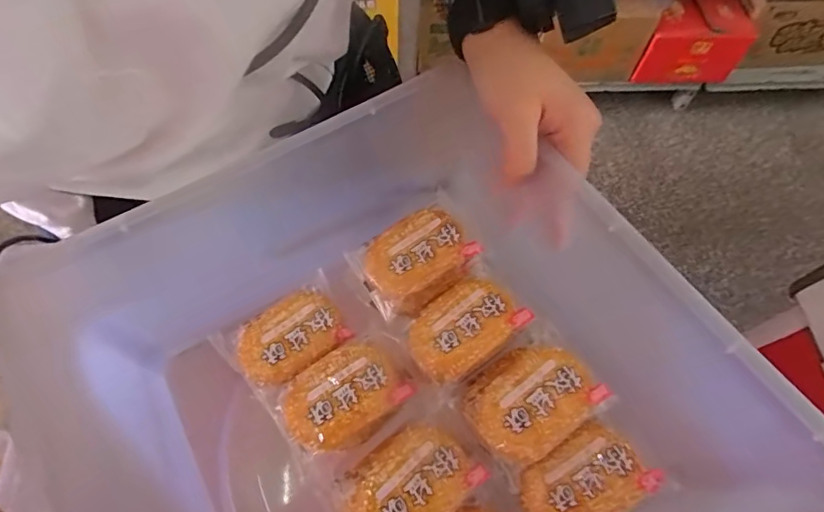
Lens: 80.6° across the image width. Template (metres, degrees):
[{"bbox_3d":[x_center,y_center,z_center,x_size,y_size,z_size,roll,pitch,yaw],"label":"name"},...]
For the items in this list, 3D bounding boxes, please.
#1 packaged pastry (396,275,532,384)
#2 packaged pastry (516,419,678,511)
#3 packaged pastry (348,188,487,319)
[{"bbox_3d":[0.033,0.049,0.330,0.075,0.019,0.054,-35,69,-18],"label":"packaged pastry"},{"bbox_3d":[0.104,0.143,0.298,0.079,0.022,0.051,-40,51,-3],"label":"packaged pastry"},{"bbox_3d":[0.002,-0.001,0.359,0.087,0.021,0.055,-34,71,-2],"label":"packaged pastry"}]

